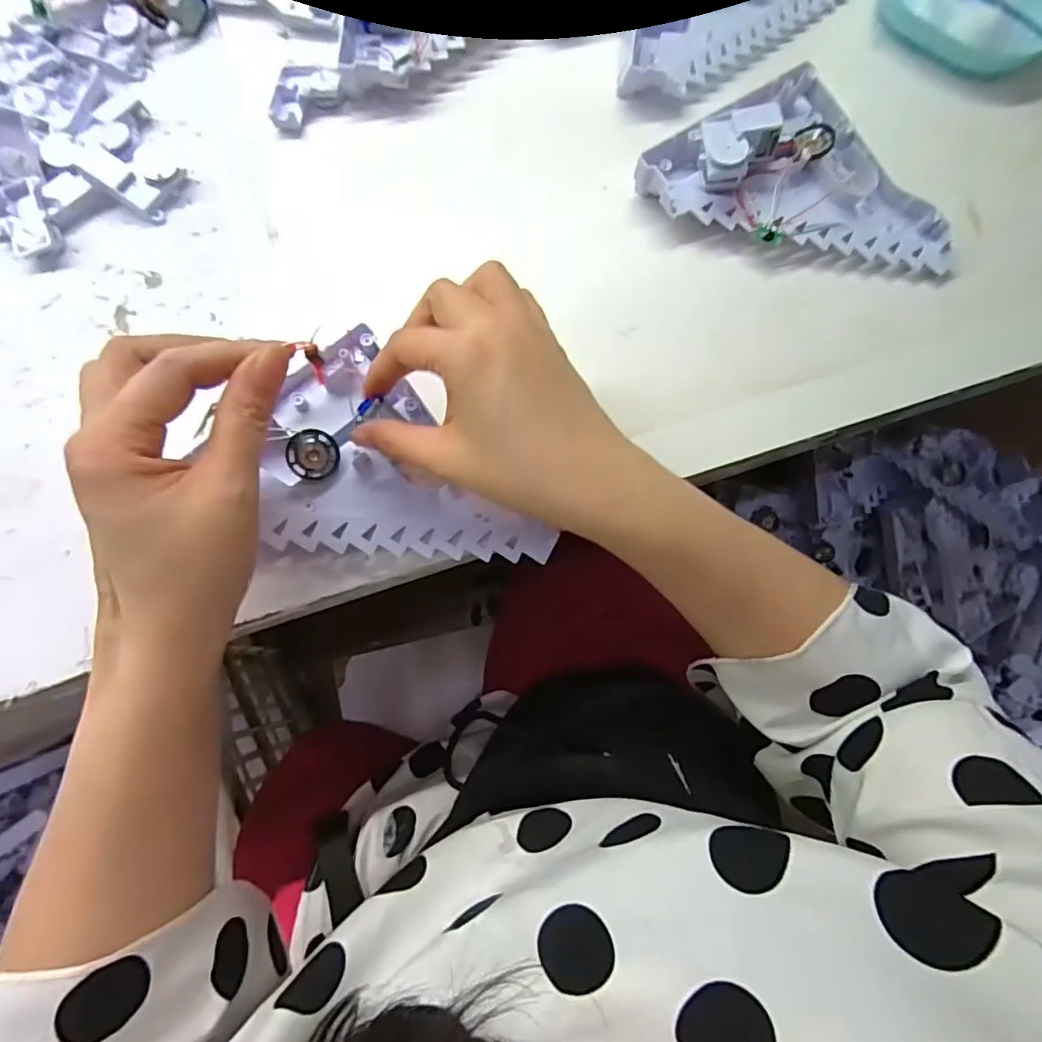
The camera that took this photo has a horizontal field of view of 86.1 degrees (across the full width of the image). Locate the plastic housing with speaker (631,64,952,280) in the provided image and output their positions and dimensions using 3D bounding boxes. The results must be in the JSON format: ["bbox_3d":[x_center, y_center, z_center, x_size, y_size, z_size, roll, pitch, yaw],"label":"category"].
[{"bbox_3d":[0.180,-0.228,0.350,0.194,0.038,0.116,11,76,1],"label":"plastic housing with speaker"}]

